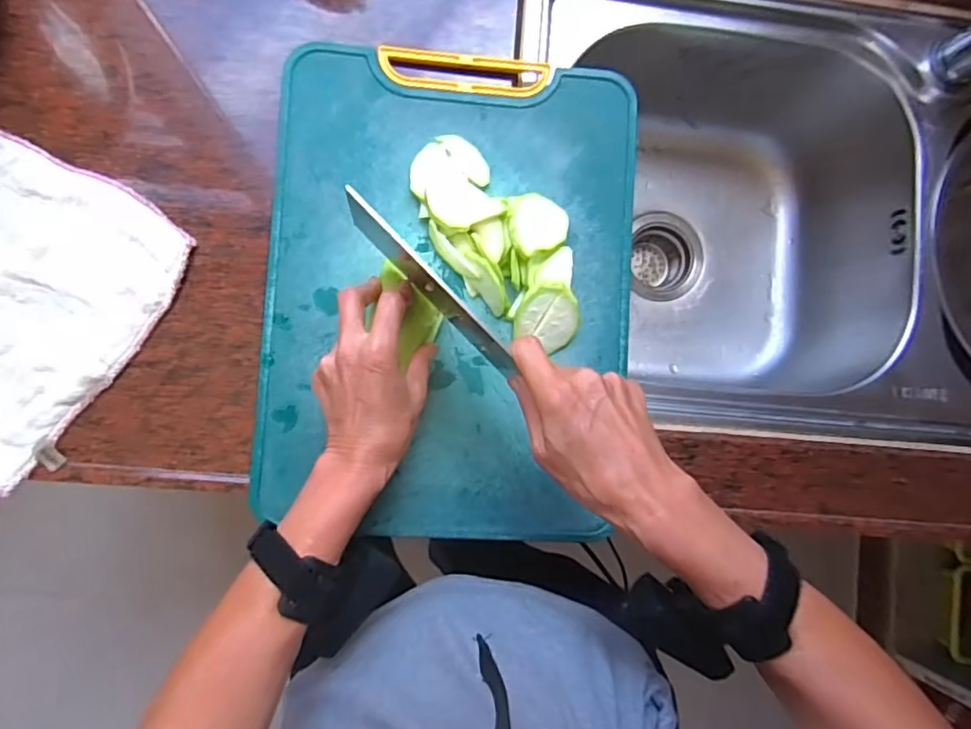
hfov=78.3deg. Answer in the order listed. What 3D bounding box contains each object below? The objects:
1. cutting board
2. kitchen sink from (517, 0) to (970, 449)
[{"bbox_3d":[-0.027,-0.061,0.494,0.298,0.015,0.394,2,86,-6],"label":"cutting board"},{"bbox_3d":[0.395,-0.138,0.661,0.760,0.232,0.431,5,86,-4],"label":"kitchen sink"}]

